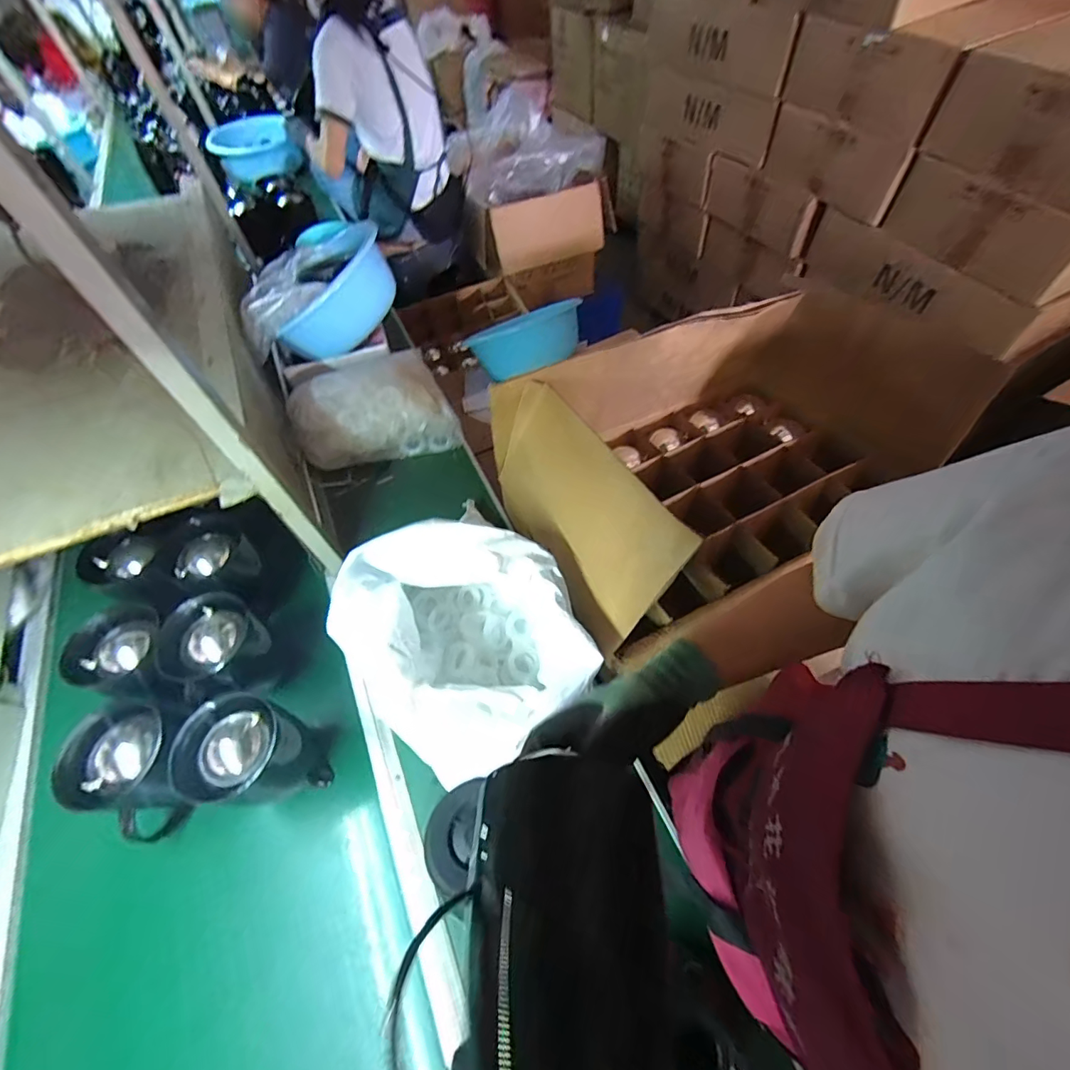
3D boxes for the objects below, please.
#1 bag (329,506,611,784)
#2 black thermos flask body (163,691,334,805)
[{"bbox_3d":[-0.098,0.154,0.708,0.296,0.209,0.350,-36,62,-17],"label":"bag"},{"bbox_3d":[-0.390,0.311,0.662,0.118,0.189,0.115,-7,57,0],"label":"black thermos flask body"}]

